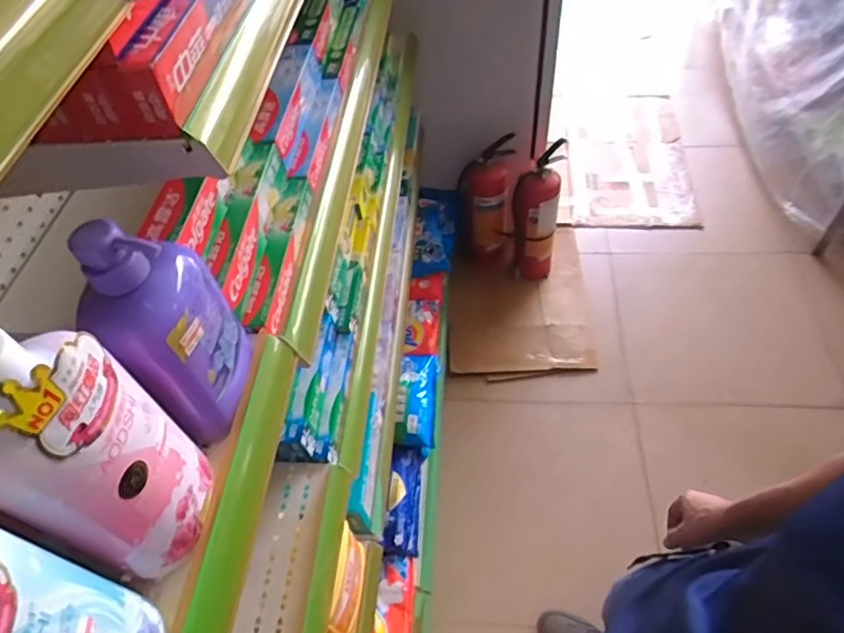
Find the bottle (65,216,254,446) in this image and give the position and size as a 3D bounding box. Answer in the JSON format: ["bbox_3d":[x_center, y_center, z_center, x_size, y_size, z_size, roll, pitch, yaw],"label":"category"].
[{"bbox_3d":[-0.175,0.006,0.405,0.054,0.173,0.095,13,55,15],"label":"bottle"}]

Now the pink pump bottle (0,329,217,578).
[{"bbox_3d":[-0.184,0.071,0.318,0.050,0.208,0.086,2,52,7],"label":"pink pump bottle"}]

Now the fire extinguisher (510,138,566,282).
[{"bbox_3d":[0.358,-0.320,1.825,0.139,0.438,0.152,7,53,11],"label":"fire extinguisher"}]

